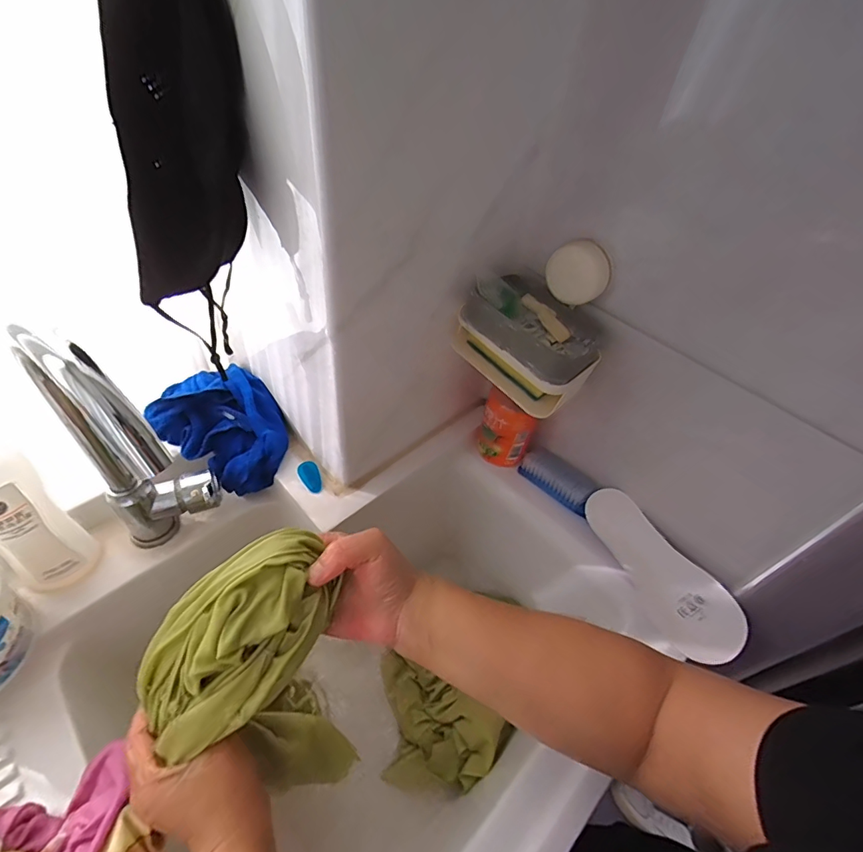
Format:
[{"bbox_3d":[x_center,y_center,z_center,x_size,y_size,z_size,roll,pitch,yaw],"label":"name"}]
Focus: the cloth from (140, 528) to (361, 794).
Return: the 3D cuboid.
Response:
[{"bbox_3d":[-0.134,0.180,0.346,0.132,0.169,0.129,-4,49,-10],"label":"cloth"}]

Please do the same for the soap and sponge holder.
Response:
[{"bbox_3d":[0.095,-0.084,0.459,0.134,0.081,0.089,38,54,24],"label":"soap and sponge holder"}]

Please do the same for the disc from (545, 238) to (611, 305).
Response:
[{"bbox_3d":[0.134,-0.140,0.427,0.054,0.056,0.016,11,48,3],"label":"disc"}]

